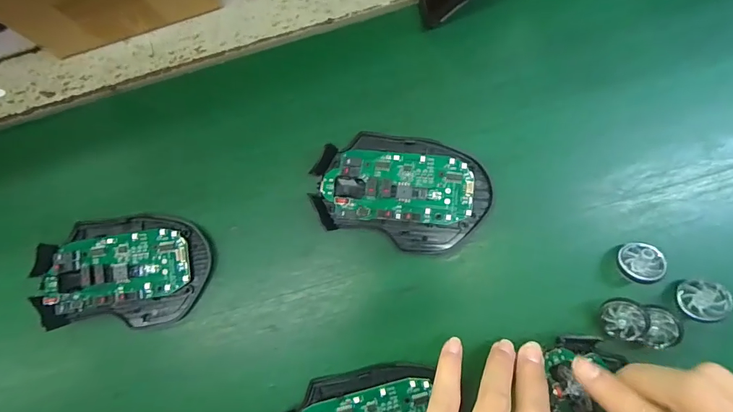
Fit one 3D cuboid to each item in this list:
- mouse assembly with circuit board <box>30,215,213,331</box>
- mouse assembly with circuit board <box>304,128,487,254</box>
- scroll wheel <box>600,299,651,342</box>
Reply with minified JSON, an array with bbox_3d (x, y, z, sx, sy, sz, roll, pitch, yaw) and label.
[{"bbox_3d":[-0.162,0.043,0.268,0.110,0.019,0.071,1,84,4],"label":"mouse assembly with circuit board"},{"bbox_3d":[0.023,-0.010,0.266,0.110,0.030,0.070,11,85,5],"label":"mouse assembly with circuit board"},{"bbox_3d":[0.154,0.068,0.243,0.025,0.007,0.025,-4,80,23],"label":"scroll wheel"}]

